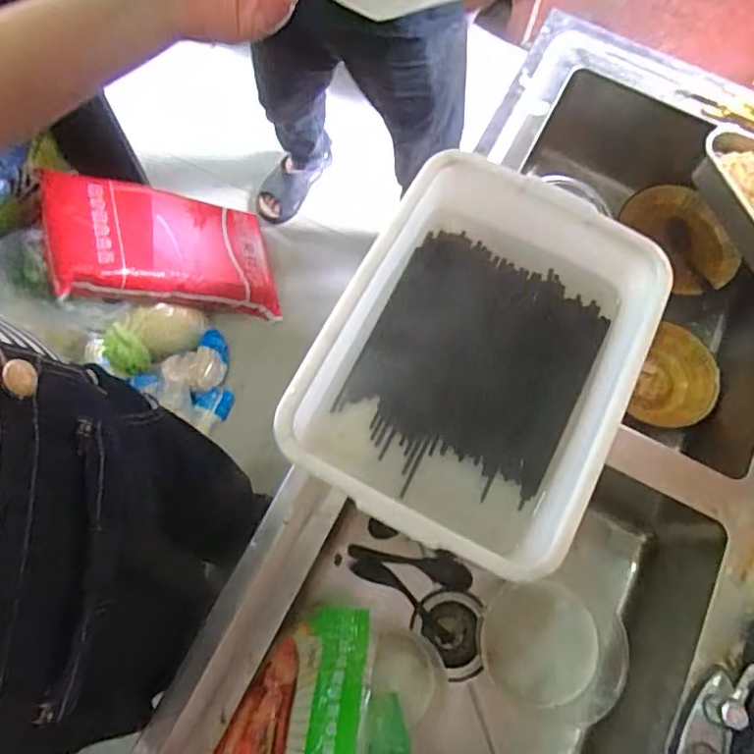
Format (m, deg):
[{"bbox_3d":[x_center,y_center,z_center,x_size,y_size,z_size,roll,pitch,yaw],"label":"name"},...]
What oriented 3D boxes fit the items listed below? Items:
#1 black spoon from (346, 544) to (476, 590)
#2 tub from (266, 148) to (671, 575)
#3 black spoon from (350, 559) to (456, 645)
[{"bbox_3d":[0.045,0.257,0.796,0.169,0.022,0.036,11,71,1],"label":"black spoon"},{"bbox_3d":[0.114,-0.015,0.647,0.304,0.109,0.406,30,73,8],"label":"tub"},{"bbox_3d":[0.038,0.300,0.797,0.167,0.014,0.030,35,74,9],"label":"black spoon"}]

